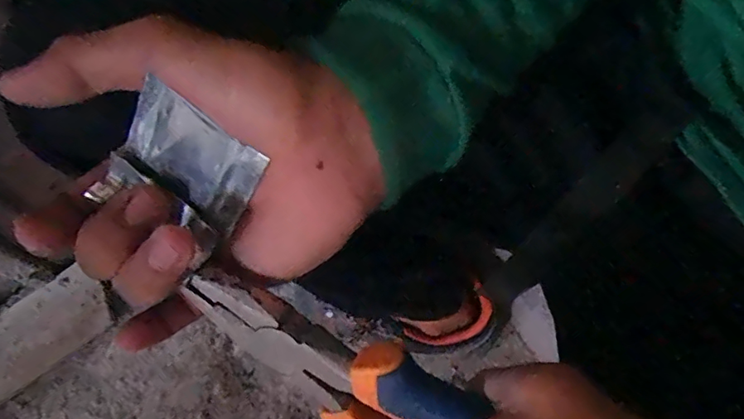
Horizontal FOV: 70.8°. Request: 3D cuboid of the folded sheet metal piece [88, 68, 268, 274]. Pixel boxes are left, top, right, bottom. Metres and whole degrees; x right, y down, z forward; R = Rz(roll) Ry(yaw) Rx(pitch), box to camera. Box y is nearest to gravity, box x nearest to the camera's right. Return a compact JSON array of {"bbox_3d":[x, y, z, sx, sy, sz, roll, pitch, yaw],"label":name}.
[{"bbox_3d":[-0.076,-0.013,0.202,0.056,0.064,0.006,38,31,2],"label":"folded sheet metal piece"}]

